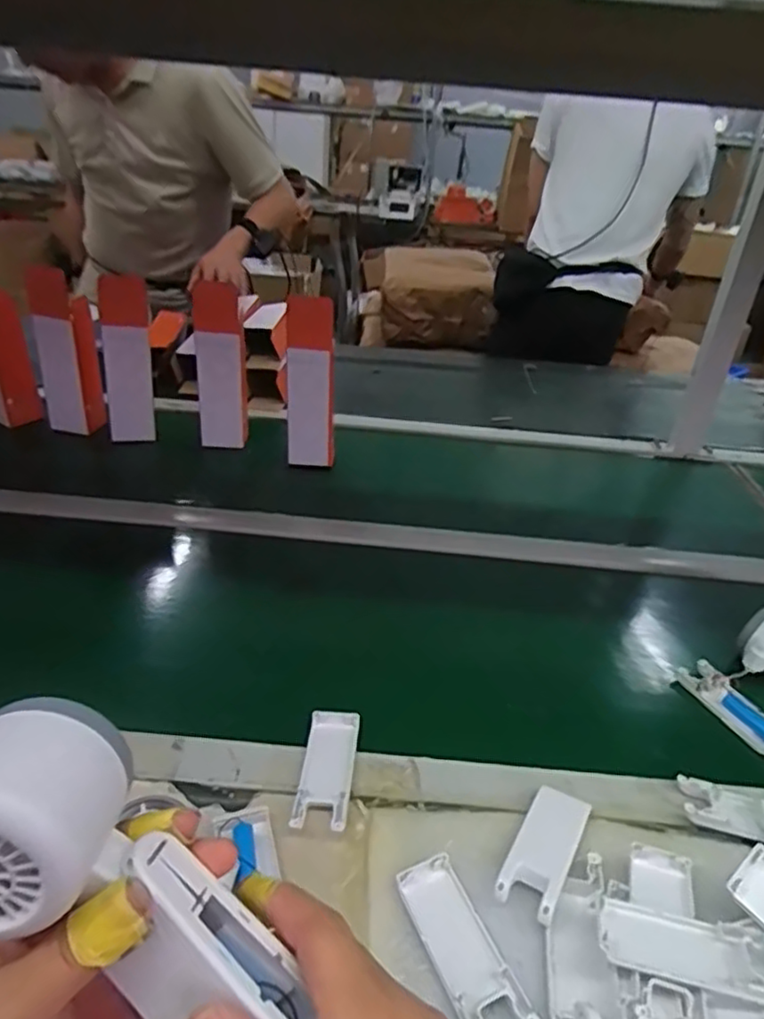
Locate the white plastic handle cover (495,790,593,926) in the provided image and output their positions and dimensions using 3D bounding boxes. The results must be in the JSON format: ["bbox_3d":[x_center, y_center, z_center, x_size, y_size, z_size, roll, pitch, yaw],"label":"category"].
[{"bbox_3d":[0.116,0.237,0.450,0.039,0.013,0.100,21,34,25],"label":"white plastic handle cover"}]

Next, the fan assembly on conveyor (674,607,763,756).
[{"bbox_3d":[0.364,0.155,0.604,0.122,0.059,0.101,-16,37,-31],"label":"fan assembly on conveyor"}]

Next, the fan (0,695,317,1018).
[{"bbox_3d":[-0.087,0.133,0.219,0.045,0.149,0.060,-32,14,32],"label":"fan"}]

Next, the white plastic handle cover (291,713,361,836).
[{"bbox_3d":[-0.042,0.202,0.502,0.040,0.012,0.103,6,31,1],"label":"white plastic handle cover"}]

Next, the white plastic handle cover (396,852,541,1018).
[{"bbox_3d":[0.049,0.270,0.396,0.041,0.007,0.106,-11,34,-25],"label":"white plastic handle cover"}]

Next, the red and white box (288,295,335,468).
[{"bbox_3d":[-0.101,-0.175,0.910,0.068,0.226,0.066,0,31,-8],"label":"red and white box"}]

